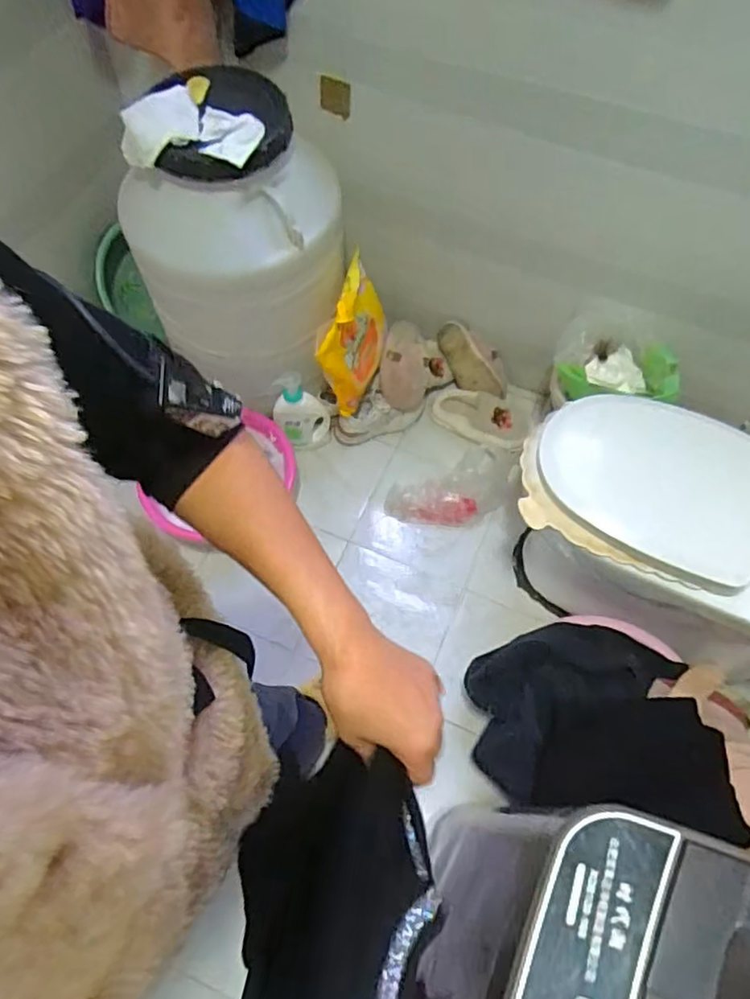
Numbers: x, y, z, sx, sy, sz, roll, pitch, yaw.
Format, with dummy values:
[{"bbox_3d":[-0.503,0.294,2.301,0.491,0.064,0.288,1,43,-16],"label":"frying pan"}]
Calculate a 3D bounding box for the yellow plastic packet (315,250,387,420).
[{"bbox_3d":[-0.043,-0.389,1.480,0.098,0.312,0.262,18,64,6],"label":"yellow plastic packet"}]

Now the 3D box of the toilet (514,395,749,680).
[{"bbox_3d":[0.591,0.033,1.116,0.622,0.681,0.391,16,64,5],"label":"toilet"}]

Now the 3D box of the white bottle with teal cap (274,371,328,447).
[{"bbox_3d":[-0.179,-0.212,1.511,0.135,0.247,0.069,-17,66,-11],"label":"white bottle with teal cap"}]

